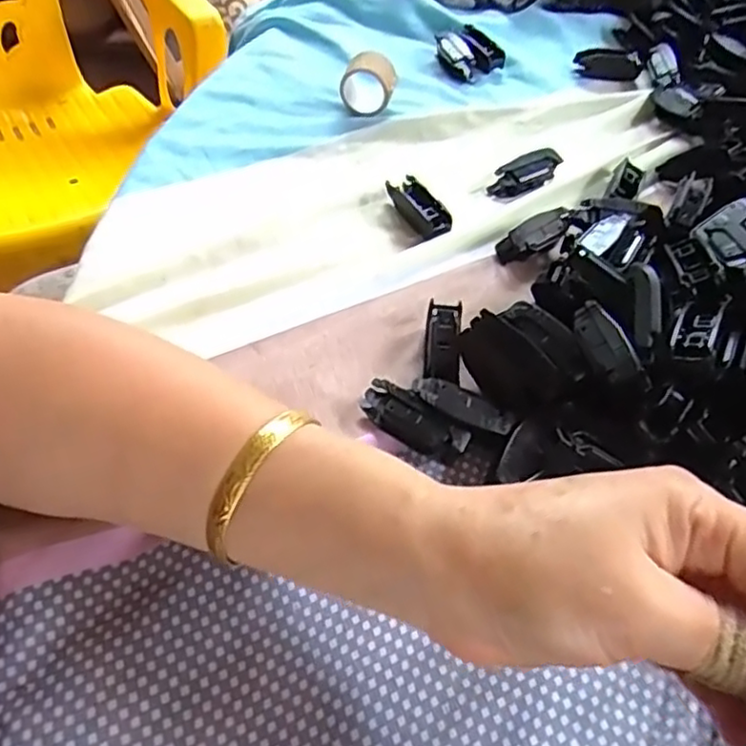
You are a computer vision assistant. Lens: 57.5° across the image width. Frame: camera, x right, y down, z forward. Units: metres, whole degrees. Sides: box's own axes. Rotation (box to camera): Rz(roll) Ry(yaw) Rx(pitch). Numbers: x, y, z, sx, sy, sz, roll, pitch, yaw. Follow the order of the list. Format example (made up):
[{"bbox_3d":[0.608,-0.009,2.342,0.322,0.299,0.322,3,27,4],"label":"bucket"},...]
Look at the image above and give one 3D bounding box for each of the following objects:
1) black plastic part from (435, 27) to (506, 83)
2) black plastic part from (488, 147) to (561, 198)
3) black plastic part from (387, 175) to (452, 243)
[{"bbox_3d":[0.073,-0.234,0.493,0.045,0.018,0.038,-33,62,-26],"label":"black plastic part"},{"bbox_3d":[0.094,-0.122,0.412,0.046,0.014,0.017,-28,60,-23],"label":"black plastic part"},{"bbox_3d":[0.027,-0.094,0.384,0.020,0.012,0.047,-18,57,-17],"label":"black plastic part"}]

